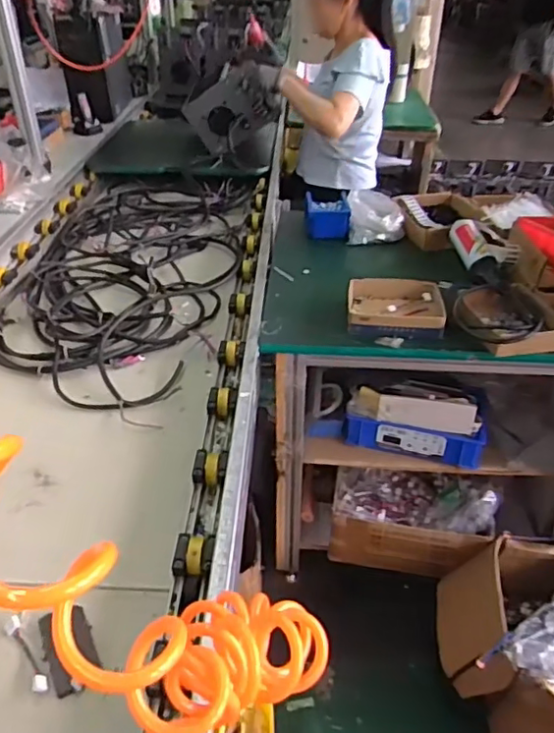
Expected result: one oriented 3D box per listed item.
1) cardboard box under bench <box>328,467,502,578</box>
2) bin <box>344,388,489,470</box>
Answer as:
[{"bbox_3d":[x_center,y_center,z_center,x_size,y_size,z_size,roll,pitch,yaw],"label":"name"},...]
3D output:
[{"bbox_3d":[0.343,0.364,1.489,0.388,0.213,0.274,7,38,8],"label":"cardboard box under bench"},{"bbox_3d":[0.333,0.130,1.397,0.335,0.104,0.176,5,38,7],"label":"bin"}]

